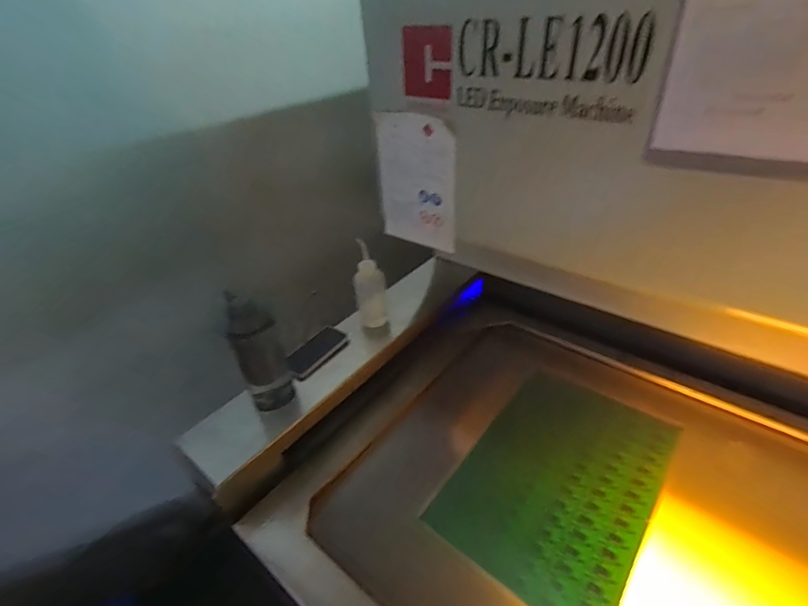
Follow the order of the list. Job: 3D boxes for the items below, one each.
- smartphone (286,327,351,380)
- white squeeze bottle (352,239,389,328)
[{"bbox_3d":[-0.203,0.110,0.951,0.077,0.020,0.153,22,44,32],"label":"smartphone"},{"bbox_3d":[-0.081,-0.030,1.001,0.069,0.178,0.088,-6,36,0],"label":"white squeeze bottle"}]

